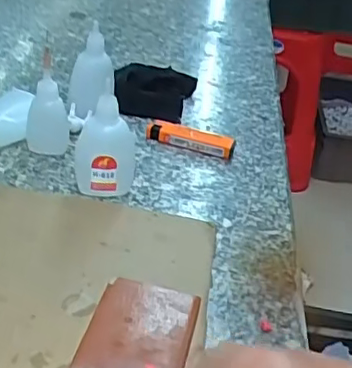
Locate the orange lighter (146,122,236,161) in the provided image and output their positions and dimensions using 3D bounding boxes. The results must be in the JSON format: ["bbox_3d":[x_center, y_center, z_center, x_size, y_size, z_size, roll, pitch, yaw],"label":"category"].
[{"bbox_3d":[0.013,-0.041,0.540,0.081,0.018,0.019,13,33,9],"label":"orange lighter"}]

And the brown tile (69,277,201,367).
[{"bbox_3d":[-0.028,0.100,0.315,0.057,0.009,0.133,12,33,8],"label":"brown tile"}]

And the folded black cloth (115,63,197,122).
[{"bbox_3d":[-0.020,-0.109,0.621,0.082,0.033,0.120,5,33,-3],"label":"folded black cloth"}]

